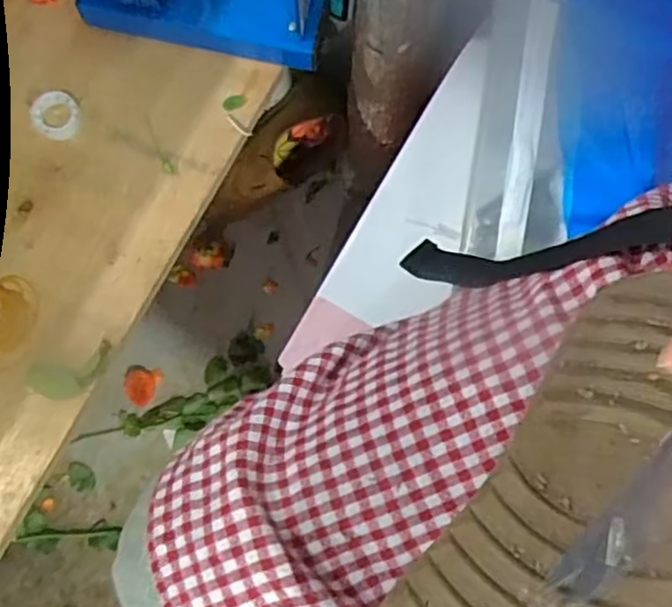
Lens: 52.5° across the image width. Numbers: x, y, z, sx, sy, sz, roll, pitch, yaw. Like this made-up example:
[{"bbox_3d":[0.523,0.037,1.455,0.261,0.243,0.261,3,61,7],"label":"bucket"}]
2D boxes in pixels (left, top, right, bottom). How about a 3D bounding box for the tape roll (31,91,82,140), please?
[{"bbox_3d":[-0.234,-0.159,0.570,0.042,0.006,0.039,1,79,-3],"label":"tape roll"}]

